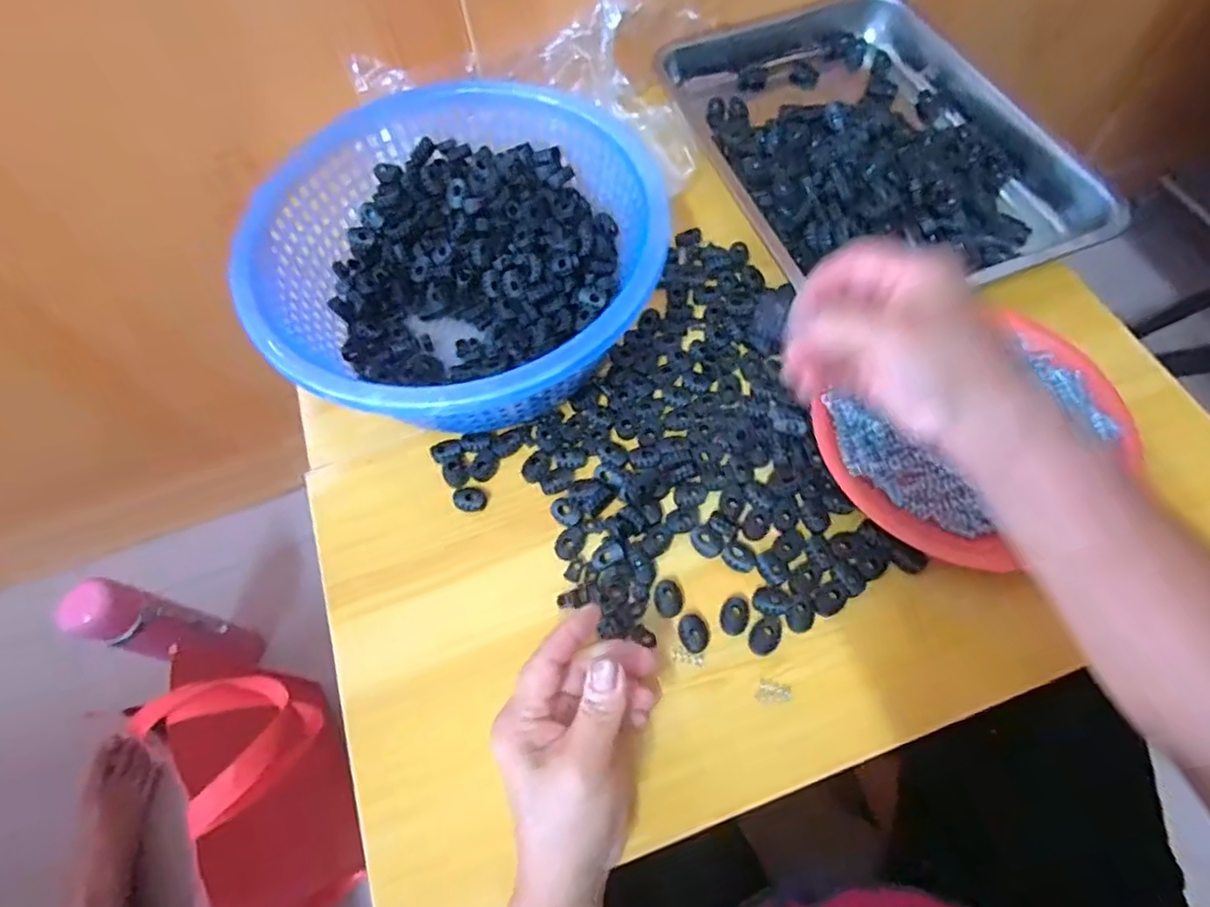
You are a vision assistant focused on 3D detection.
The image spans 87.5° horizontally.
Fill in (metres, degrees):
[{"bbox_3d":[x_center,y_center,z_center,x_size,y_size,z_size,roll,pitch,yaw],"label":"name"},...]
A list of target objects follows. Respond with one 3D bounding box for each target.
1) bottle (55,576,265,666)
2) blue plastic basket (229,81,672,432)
[{"bbox_3d":[-0.510,0.220,0.763,0.079,0.279,0.063,16,65,10],"label":"bottle"},{"bbox_3d":[-0.102,-0.130,0.452,0.260,0.100,0.265,-1,63,1],"label":"blue plastic basket"}]

